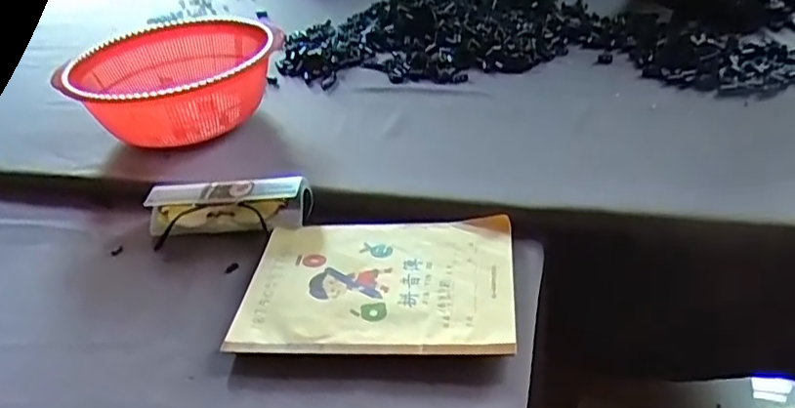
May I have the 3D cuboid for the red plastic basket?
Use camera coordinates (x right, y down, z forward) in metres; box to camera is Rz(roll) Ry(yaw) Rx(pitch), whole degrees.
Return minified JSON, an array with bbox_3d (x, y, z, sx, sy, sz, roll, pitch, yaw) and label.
[{"bbox_3d":[-0.280,-0.157,0.757,0.216,0.091,0.228,-28,39,-26],"label":"red plastic basket"}]

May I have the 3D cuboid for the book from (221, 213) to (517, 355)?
[{"bbox_3d":[-0.016,0.059,0.484,0.205,0.007,0.142,-1,36,10],"label":"book"}]

